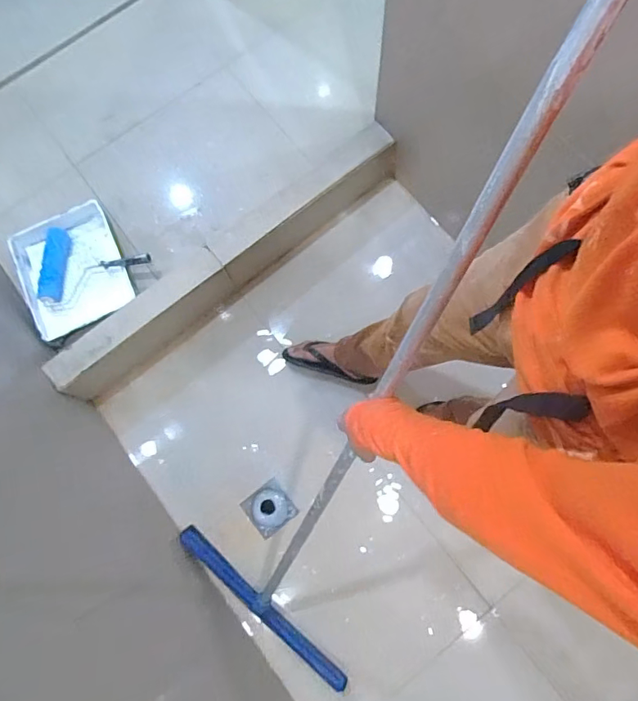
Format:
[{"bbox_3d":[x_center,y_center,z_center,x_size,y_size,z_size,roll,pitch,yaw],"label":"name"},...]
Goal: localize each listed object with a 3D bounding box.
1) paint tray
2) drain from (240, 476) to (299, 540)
[{"bbox_3d":[-0.719,-0.233,1.432,0.311,0.065,0.360,-27,77,-4],"label":"paint tray"},{"bbox_3d":[-0.131,0.419,1.313,0.117,0.018,0.114,-38,78,-7],"label":"drain"}]

